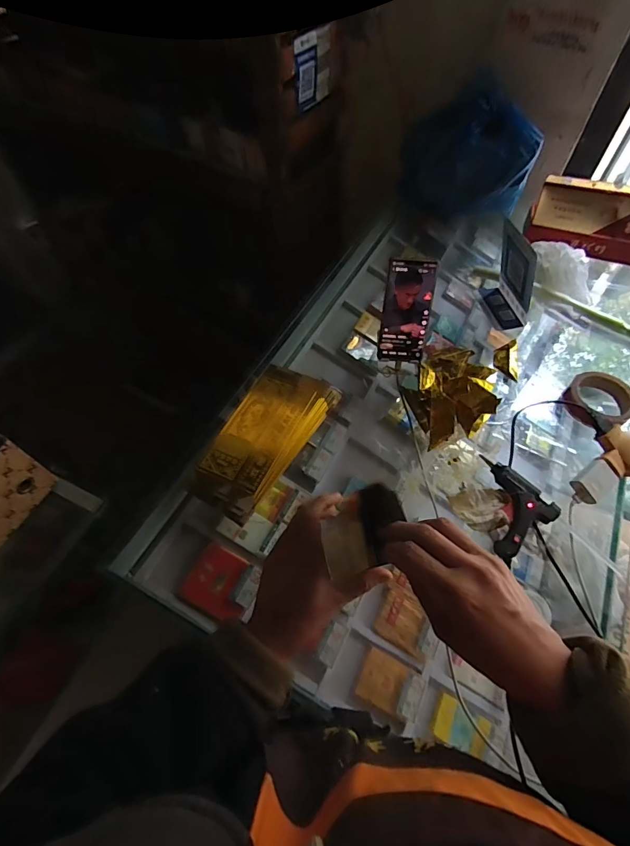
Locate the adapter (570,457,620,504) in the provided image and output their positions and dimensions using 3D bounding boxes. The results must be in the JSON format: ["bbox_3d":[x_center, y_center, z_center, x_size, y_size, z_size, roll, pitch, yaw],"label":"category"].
[{"bbox_3d":[0.394,0.081,0.563,0.063,0.023,0.042,-28,62,-17],"label":"adapter"}]

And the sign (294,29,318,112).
[{"bbox_3d":[-0.017,-0.731,0.838,0.005,0.119,0.073,32,60,24],"label":"sign"}]

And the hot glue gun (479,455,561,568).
[{"bbox_3d":[0.257,0.114,0.549,0.111,0.026,0.113,-39,65,-22],"label":"hot glue gun"}]

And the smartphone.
[{"bbox_3d":[0.145,-0.175,0.638,0.072,0.158,0.010,5,27,3],"label":"smartphone"}]

